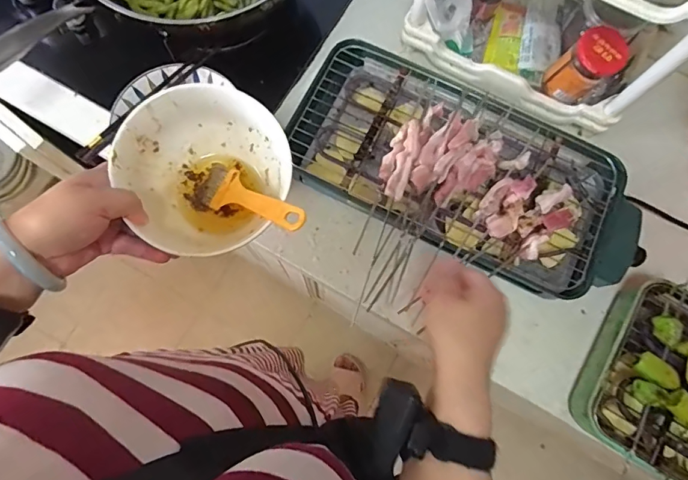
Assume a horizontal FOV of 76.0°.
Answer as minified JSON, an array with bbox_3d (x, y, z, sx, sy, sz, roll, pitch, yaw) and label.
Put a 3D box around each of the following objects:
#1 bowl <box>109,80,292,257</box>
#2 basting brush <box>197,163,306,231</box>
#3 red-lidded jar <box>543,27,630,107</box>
[{"bbox_3d":[-0.126,-0.066,0.418,0.144,0.073,0.133,0,76,-2],"label":"bowl"},{"bbox_3d":[-0.088,-0.037,0.404,0.150,0.010,0.042,24,73,40],"label":"basting brush"},{"bbox_3d":[0.335,-0.241,0.612,0.065,0.087,0.069,0,76,-2],"label":"red-lidded jar"}]

